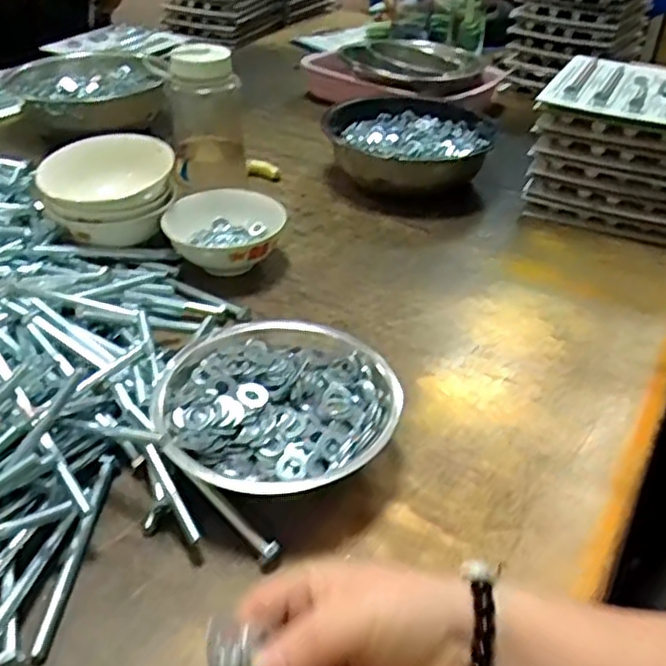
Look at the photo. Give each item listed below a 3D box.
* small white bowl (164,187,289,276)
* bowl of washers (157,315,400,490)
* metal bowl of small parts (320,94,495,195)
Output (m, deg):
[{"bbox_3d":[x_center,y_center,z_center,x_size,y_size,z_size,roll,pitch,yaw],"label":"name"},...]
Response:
[{"bbox_3d":[-0.119,-0.104,0.767,0.128,0.055,0.139,2,36,-1],"label":"small white bowl"},{"bbox_3d":[-0.043,0.064,0.548,0.187,0.057,0.186,6,37,4],"label":"bowl of washers"},{"bbox_3d":[0.102,-0.262,0.978,0.233,0.077,0.224,0,36,-3],"label":"metal bowl of small parts"}]

